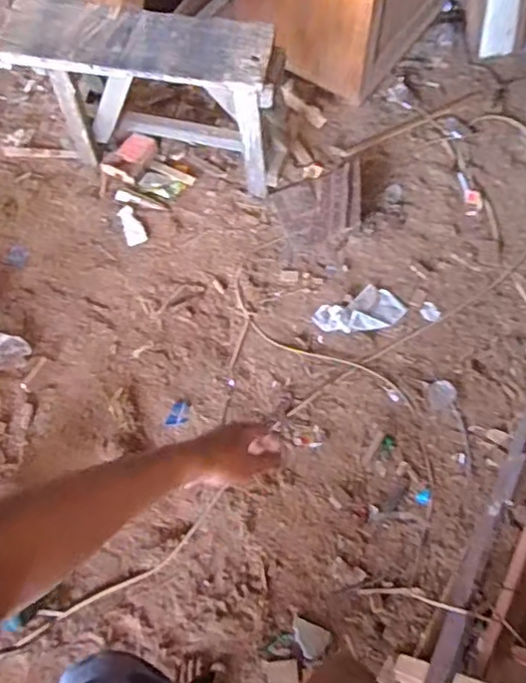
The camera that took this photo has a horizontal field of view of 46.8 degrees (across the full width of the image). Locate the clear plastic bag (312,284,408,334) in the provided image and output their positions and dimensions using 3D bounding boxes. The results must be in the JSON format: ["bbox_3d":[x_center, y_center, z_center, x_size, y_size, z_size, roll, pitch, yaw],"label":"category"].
[{"bbox_3d":[0.300,-0.086,1.874,0.263,0.023,0.143,-24,71,-12],"label":"clear plastic bag"}]

